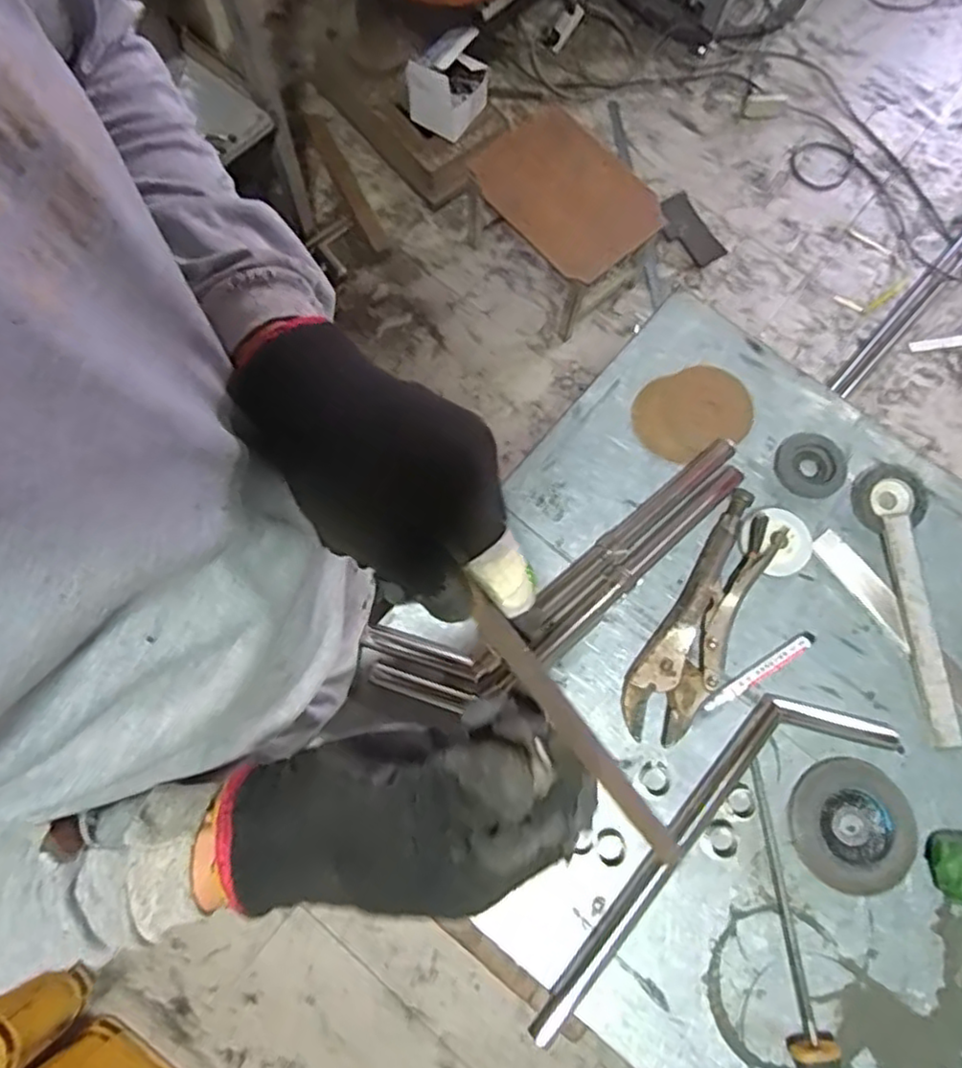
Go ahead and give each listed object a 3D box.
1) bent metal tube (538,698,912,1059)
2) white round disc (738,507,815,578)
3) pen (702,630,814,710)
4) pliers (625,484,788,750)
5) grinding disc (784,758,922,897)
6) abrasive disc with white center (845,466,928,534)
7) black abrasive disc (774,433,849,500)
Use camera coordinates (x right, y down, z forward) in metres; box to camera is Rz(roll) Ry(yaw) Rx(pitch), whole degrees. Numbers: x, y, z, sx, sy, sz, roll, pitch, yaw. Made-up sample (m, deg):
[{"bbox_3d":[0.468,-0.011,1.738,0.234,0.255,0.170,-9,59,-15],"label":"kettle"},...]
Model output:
[{"bbox_3d":[0.166,0.233,0.509,0.351,0.017,0.083,-35,78,-11],"label":"bent metal tube"},{"bbox_3d":[0.253,0.005,0.574,0.061,0.015,0.055,33,76,7],"label":"white round disc"},{"bbox_3d":[0.226,0.112,0.542,0.107,0.008,0.013,-31,77,-10],"label":"pen"},{"bbox_3d":[0.185,0.069,0.552,0.059,0.014,0.216,33,76,7],"label":"pliers"},{"bbox_3d":[0.288,0.225,0.516,0.096,0.004,0.092,1,74,-2],"label":"grinding disc"},{"bbox_3d":[0.354,-0.030,0.583,0.058,0.016,0.057,1,74,-2],"label":"abrasive disc with white center"},{"bbox_3d":[0.292,-0.060,0.595,0.056,0.013,0.060,1,74,-2],"label":"black abrasive disc"}]

